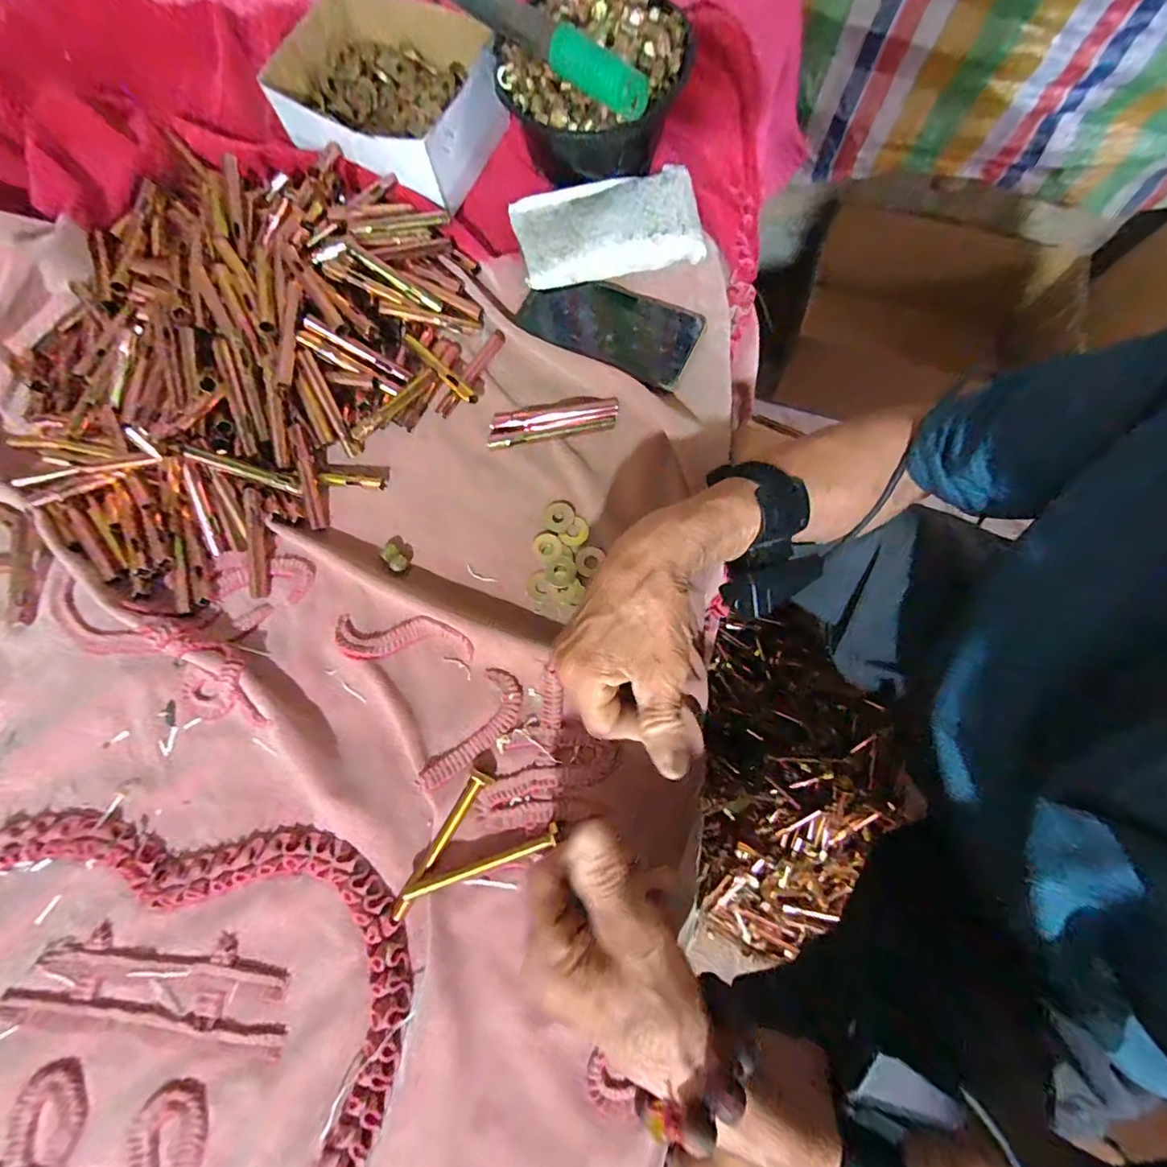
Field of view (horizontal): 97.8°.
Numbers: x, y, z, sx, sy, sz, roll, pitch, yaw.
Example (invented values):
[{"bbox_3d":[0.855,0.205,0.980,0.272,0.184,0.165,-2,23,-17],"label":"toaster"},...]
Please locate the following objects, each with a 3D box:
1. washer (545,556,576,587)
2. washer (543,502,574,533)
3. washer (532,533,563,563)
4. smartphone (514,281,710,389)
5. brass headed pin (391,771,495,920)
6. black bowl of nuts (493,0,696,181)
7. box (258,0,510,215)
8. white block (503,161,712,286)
[{"bbox_3d":[-0.018,-0.010,0.392,0.023,0.004,0.024,0,77,1],"label":"washer"},{"bbox_3d":[-0.020,-0.053,0.404,0.024,0.004,0.025,0,77,1],"label":"washer"},{"bbox_3d":[-0.028,-0.029,0.399,0.022,0.004,0.022,0,77,1],"label":"washer"},{"bbox_3d":[0.025,-0.230,0.444,0.151,0.016,0.070,27,79,7],"label":"smartphone"},{"bbox_3d":[-0.095,0.174,0.337,0.013,0.015,0.103,30,79,7],"label":"brass headed pin"},{"bbox_3d":[0.011,-0.430,0.447,0.144,0.076,0.162,22,78,6],"label":"black bowl of nuts"},{"bbox_3d":[-0.162,-0.438,0.454,0.190,0.059,0.162,27,79,7],"label":"box"},{"bbox_3d":[0.022,-0.314,0.449,0.158,0.023,0.089,-9,77,-1],"label":"white block"}]

